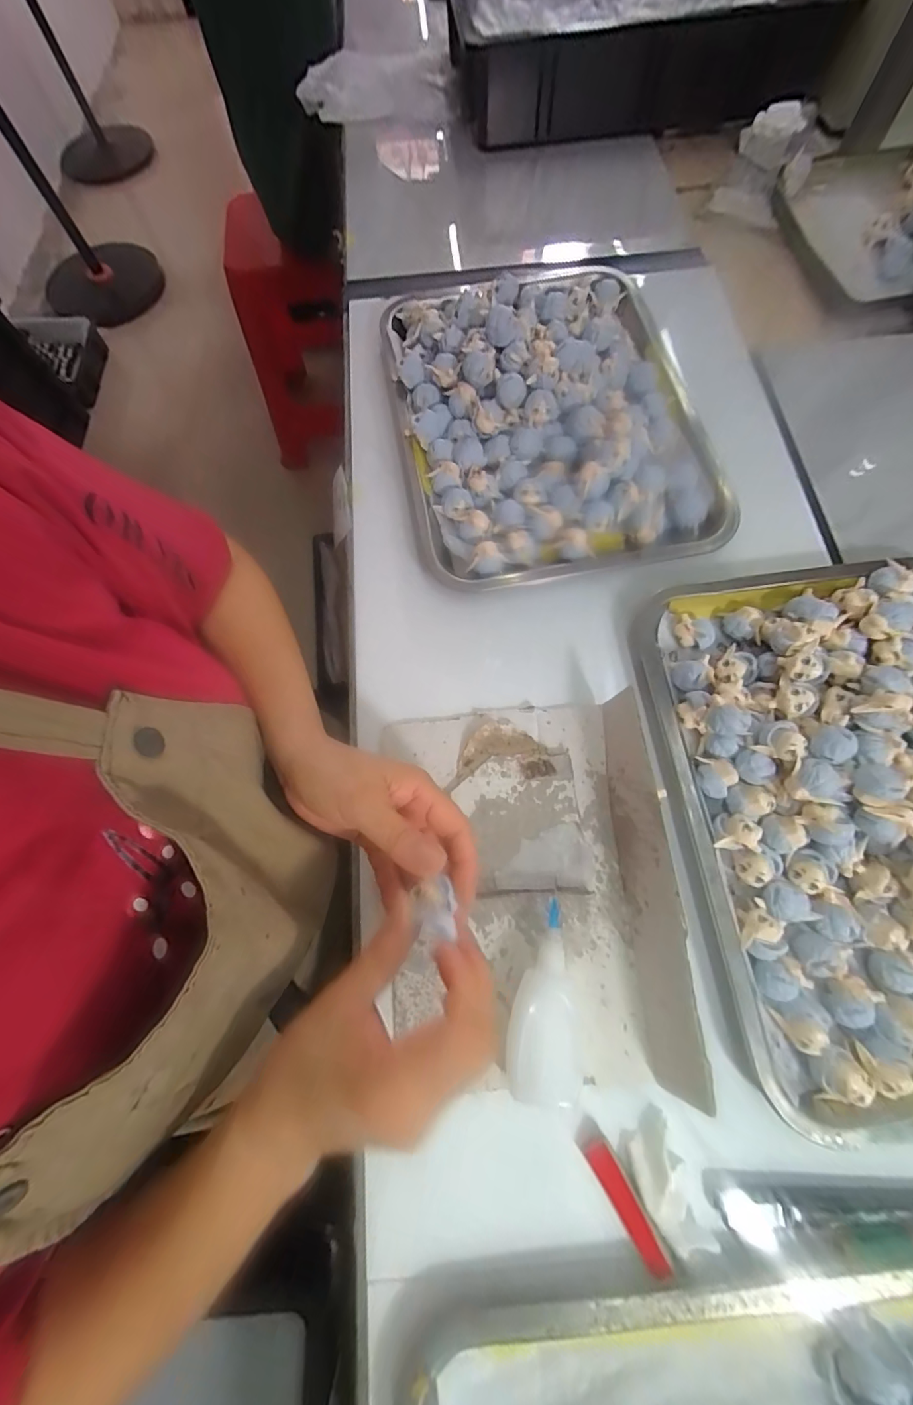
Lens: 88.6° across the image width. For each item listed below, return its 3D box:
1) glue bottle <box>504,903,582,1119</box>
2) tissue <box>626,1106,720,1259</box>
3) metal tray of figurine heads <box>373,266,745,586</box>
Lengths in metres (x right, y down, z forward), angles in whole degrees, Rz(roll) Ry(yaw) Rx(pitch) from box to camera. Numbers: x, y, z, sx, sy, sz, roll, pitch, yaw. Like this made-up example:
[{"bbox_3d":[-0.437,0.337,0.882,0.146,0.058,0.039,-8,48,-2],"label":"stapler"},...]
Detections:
[{"bbox_3d":[0.054,0.179,0.283,0.046,0.025,0.101,4,72,1],"label":"glue bottle"},{"bbox_3d":[0.115,0.267,0.257,0.029,0.019,0.058,-18,73,-6],"label":"tissue"},{"bbox_3d":[0.078,-0.270,0.415,0.262,0.050,0.345,-10,72,-4],"label":"metal tray of figurine heads"}]

